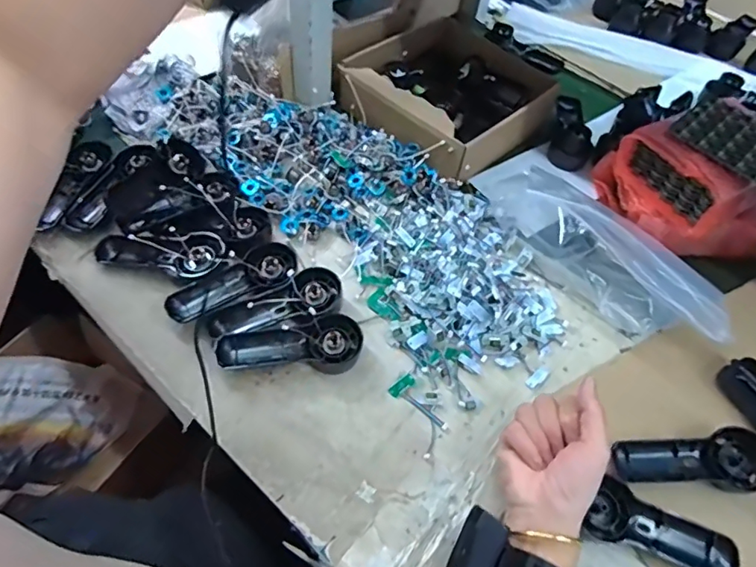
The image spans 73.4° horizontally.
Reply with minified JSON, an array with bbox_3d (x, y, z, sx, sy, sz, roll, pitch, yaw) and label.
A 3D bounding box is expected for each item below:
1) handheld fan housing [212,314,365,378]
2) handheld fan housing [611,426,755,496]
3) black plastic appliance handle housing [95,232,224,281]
[{"bbox_3d":[-0.092,0.067,0.548,0.147,0.029,0.061,1,58,-3],"label":"handheld fan housing"},{"bbox_3d":[0.314,0.173,0.501,0.146,0.029,0.058,3,58,-2],"label":"handheld fan housing"},{"bbox_3d":[-0.255,-0.039,0.600,0.145,0.027,0.060,14,58,5],"label":"black plastic appliance handle housing"}]

